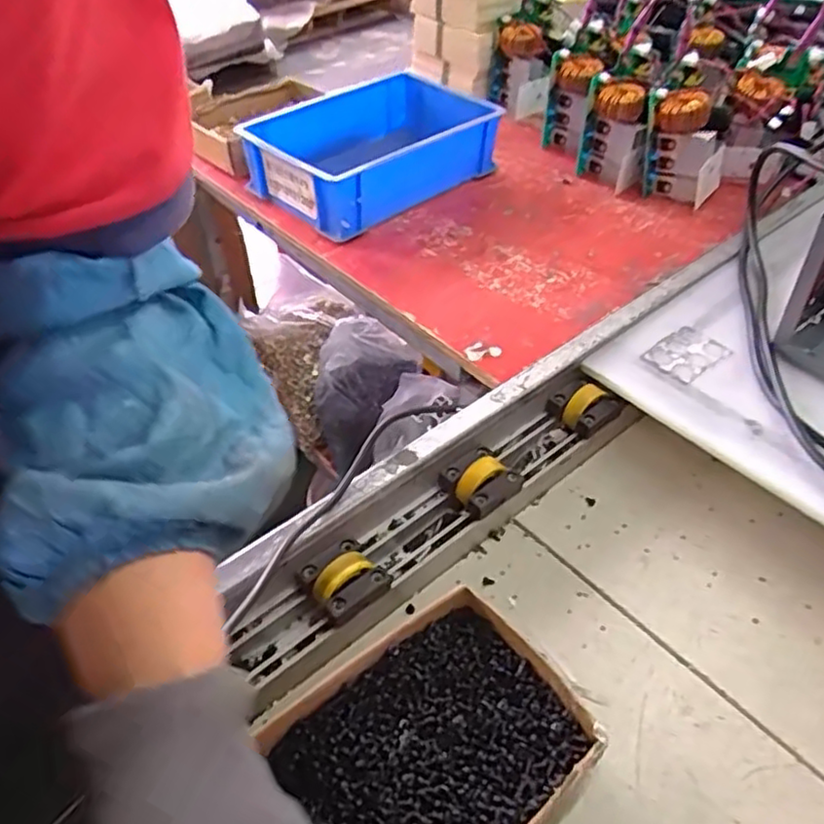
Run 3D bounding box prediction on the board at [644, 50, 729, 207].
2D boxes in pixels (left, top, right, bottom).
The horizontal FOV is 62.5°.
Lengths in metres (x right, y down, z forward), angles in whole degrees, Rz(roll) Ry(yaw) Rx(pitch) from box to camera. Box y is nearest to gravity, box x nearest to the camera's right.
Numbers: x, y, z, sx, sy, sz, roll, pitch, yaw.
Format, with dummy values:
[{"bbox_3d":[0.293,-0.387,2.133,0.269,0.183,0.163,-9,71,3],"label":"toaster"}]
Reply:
[{"bbox_3d":[0.352,-0.350,0.859,0.097,0.127,0.106,26,50,24],"label":"board"}]

